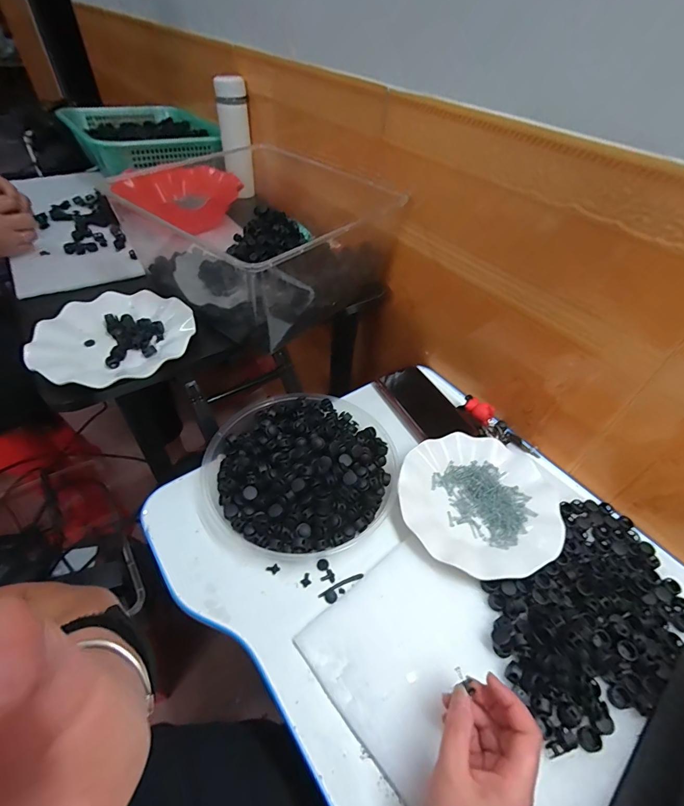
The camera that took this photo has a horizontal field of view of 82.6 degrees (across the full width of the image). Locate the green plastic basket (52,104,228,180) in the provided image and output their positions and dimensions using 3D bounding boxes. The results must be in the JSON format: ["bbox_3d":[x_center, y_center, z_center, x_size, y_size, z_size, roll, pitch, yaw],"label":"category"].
[{"bbox_3d":[-0.473,-0.641,0.929,0.286,0.072,0.402,-25,54,-25],"label":"green plastic basket"}]

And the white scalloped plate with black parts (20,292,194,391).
[{"bbox_3d":[-0.288,-0.083,0.497,0.184,0.030,0.183,2,47,-2],"label":"white scalloped plate with black parts"}]

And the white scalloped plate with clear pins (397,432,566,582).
[{"bbox_3d":[0.162,0.116,0.468,0.177,0.019,0.179,2,47,-2],"label":"white scalloped plate with clear pins"}]

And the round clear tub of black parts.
[{"bbox_3d":[-0.050,0.077,0.487,0.229,0.051,0.222,2,47,-2],"label":"round clear tub of black parts"}]

